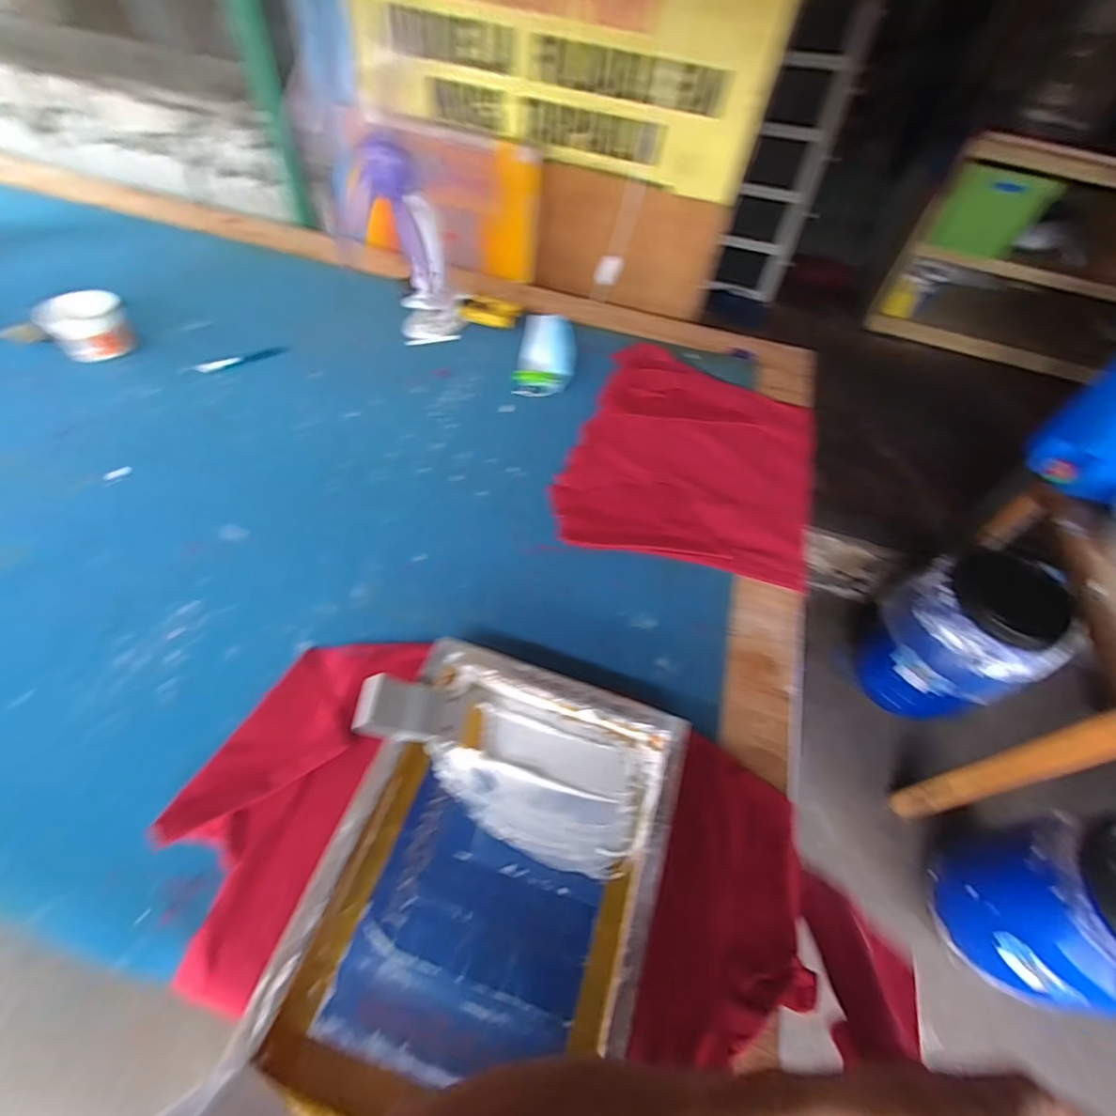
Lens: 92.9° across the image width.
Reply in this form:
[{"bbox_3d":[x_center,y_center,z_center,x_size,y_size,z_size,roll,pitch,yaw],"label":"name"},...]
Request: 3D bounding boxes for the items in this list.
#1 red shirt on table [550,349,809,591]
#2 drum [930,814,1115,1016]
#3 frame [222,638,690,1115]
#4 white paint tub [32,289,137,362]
[{"bbox_3d":[0.232,-0.182,0.878,0.372,0.037,0.497,17,54,7],"label":"red shirt on table"},{"bbox_3d":[1.064,0.720,1.079,0.299,0.409,0.299,-1,54,-6],"label":"drum"},{"bbox_3d":[-0.067,0.285,0.496,0.314,0.053,0.385,17,54,7],"label":"frame"},{"bbox_3d":[-0.786,-0.396,0.888,0.111,0.090,0.095,-33,63,-25],"label":"white paint tub"}]

